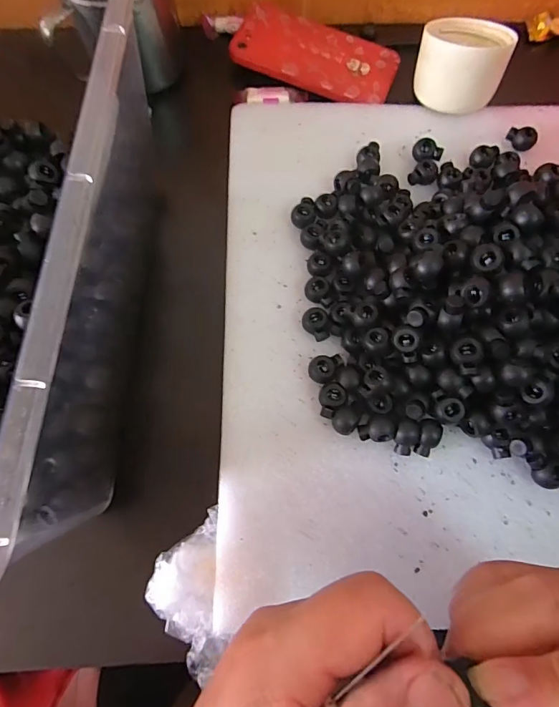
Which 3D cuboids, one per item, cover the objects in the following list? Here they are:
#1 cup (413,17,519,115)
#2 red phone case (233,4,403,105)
[{"bbox_3d":[0.144,-0.231,0.329,0.067,0.049,0.057,25,73,7],"label":"cup"},{"bbox_3d":[0.031,-0.258,0.356,0.137,0.008,0.071,20,73,6],"label":"red phone case"}]

